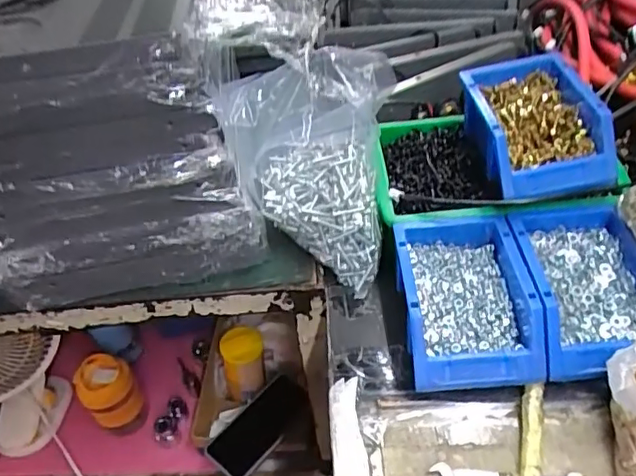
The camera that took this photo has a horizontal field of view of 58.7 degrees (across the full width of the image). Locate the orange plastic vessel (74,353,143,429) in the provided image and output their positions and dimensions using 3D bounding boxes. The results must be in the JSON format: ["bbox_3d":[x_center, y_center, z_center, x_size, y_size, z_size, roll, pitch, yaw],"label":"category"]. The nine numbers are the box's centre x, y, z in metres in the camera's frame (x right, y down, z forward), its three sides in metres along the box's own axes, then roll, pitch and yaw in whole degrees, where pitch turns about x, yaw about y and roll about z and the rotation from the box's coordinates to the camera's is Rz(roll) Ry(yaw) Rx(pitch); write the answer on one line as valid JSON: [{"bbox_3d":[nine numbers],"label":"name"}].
[{"bbox_3d":[-0.326,0.242,0.886,0.077,0.101,0.073,-5,44,5],"label":"orange plastic vessel"}]

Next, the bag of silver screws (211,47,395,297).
[{"bbox_3d":[-0.003,-0.067,0.561,0.149,0.185,0.149,-9,43,-2],"label":"bag of silver screws"}]

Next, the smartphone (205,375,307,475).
[{"bbox_3d":[-0.087,0.272,0.827,0.086,0.016,0.158,28,58,38],"label":"smartphone"}]

